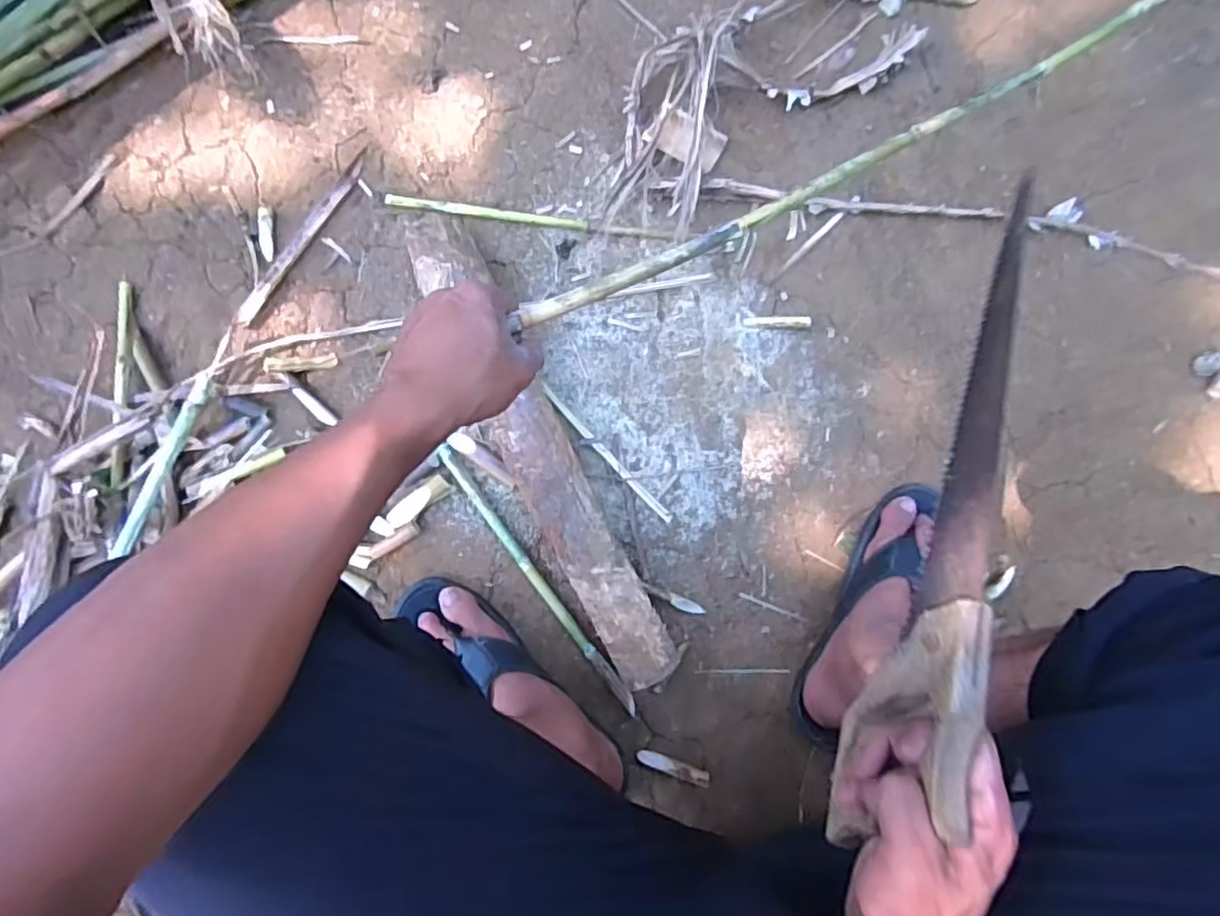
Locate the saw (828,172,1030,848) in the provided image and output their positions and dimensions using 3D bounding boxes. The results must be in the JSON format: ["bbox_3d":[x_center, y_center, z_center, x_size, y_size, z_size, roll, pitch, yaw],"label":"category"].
[{"bbox_3d":[0.201,0.024,0.388,0.025,0.082,0.390,19,76,-2],"label":"saw"}]

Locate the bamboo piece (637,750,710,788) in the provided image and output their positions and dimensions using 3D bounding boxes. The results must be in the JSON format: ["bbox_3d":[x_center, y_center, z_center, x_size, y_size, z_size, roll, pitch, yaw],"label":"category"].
[{"bbox_3d":[0.063,0.308,0.658,0.074,0.006,0.015,20,85,-2],"label":"bamboo piece"}]

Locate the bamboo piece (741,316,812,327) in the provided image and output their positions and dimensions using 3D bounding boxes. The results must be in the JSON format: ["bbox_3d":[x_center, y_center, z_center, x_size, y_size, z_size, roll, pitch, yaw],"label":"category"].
[{"bbox_3d":[0.181,-0.147,0.714,0.071,0.007,0.011,0,86,-4],"label":"bamboo piece"}]

